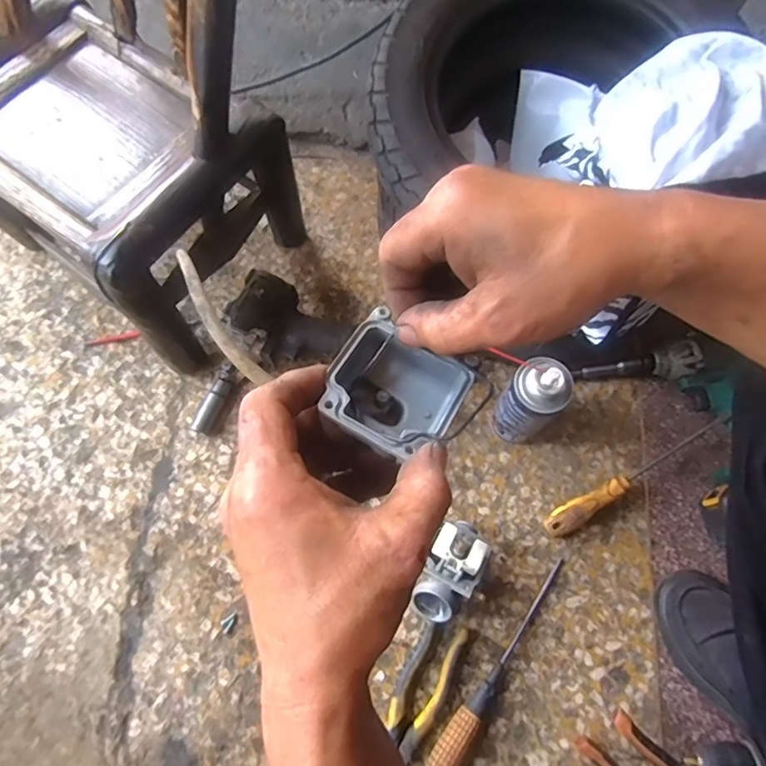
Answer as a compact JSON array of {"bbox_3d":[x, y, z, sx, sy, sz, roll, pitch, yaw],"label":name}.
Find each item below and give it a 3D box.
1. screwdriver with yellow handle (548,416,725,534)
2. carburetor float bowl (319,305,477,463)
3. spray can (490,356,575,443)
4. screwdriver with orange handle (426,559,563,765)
[{"bbox_3d":[0.304,0.106,0.651,0.265,0.033,0.028,-28,75,-9],"label":"screwdriver with yellow handle"},{"bbox_3d":[0.006,0.004,0.275,0.062,0.040,0.060,31,78,9],"label":"carburetor float bowl"},{"bbox_3d":[0.158,0.024,0.607,0.056,0.171,0.059,-32,76,-10],"label":"spray can"},{"bbox_3d":[0.135,0.305,0.592,0.039,0.028,0.253,38,76,11],"label":"screwdriver with orange handle"}]

